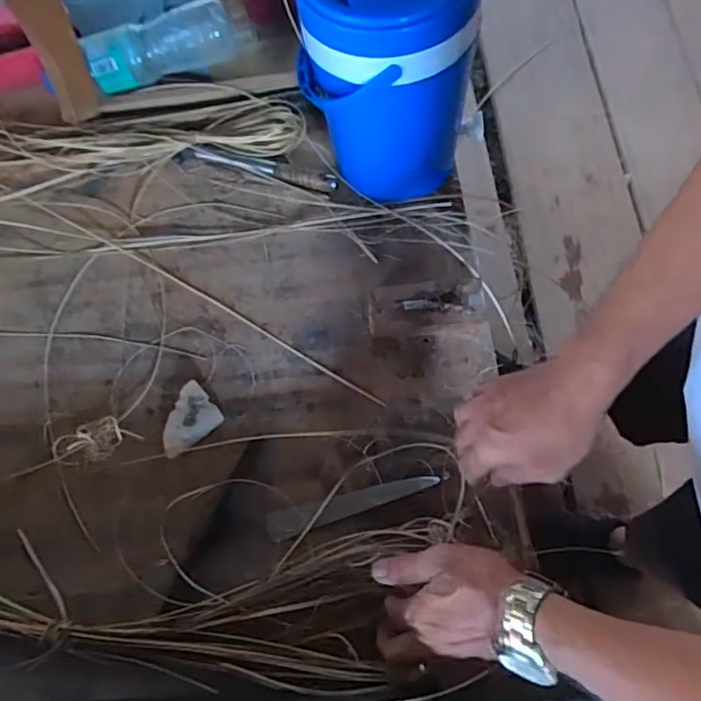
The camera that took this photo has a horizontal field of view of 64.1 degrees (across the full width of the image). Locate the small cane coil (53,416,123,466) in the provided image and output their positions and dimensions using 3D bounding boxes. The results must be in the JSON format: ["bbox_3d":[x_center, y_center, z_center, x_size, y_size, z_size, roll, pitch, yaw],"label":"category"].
[{"bbox_3d":[-0.282,0.098,0.604,0.072,0.020,0.043,-25,67,-3],"label":"small cane coil"}]

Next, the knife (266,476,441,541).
[{"bbox_3d":[0.001,0.158,0.569,0.176,0.012,0.028,-15,67,1],"label":"knife"}]

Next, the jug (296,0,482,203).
[{"bbox_3d":[0.036,-0.294,0.605,0.171,0.254,0.163,-11,67,1],"label":"jug"}]

